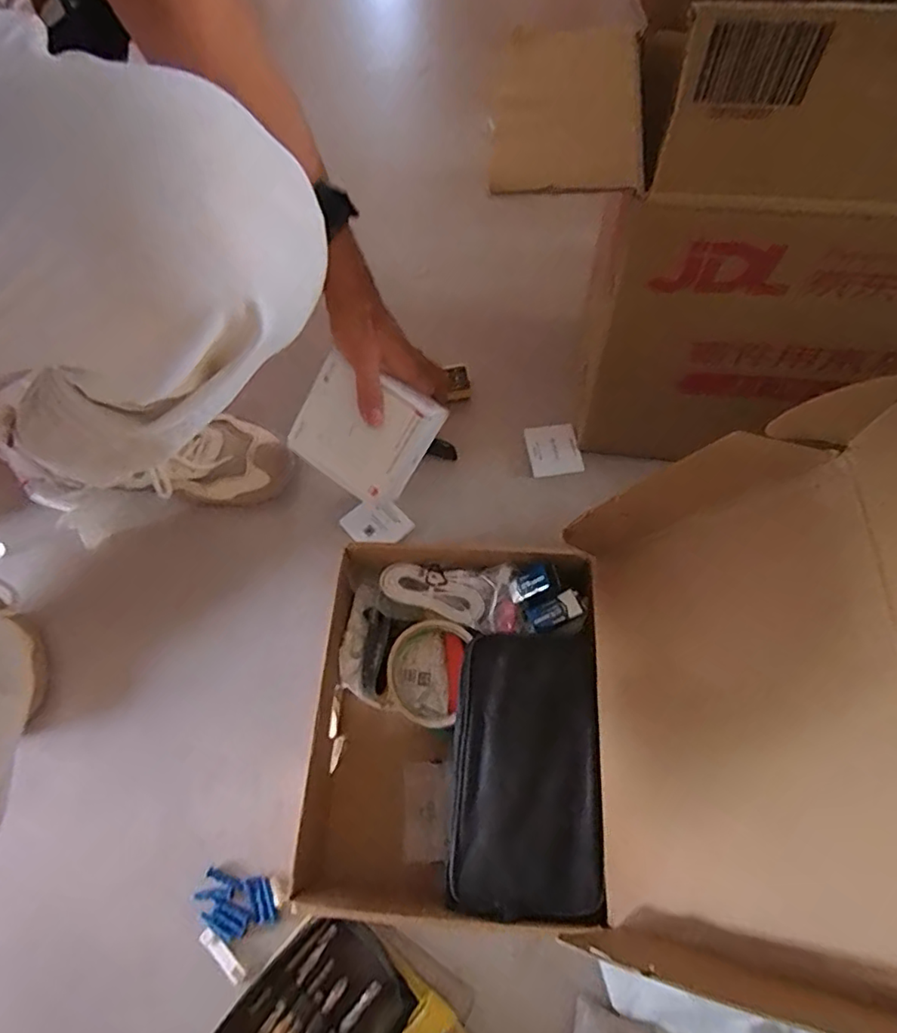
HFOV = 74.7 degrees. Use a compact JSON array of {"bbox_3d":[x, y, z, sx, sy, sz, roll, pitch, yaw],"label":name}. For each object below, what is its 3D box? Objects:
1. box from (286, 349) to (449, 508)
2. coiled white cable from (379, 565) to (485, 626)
[{"bbox_3d":[-0.081,-0.083,0.563,0.120,0.047,0.110,32,110,2],"label":"box"},{"bbox_3d":[-0.016,0.072,0.553,0.100,0.011,0.036,19,65,11],"label":"coiled white cable"}]

